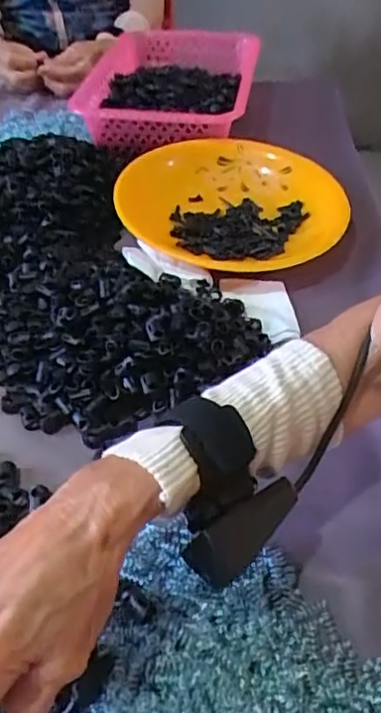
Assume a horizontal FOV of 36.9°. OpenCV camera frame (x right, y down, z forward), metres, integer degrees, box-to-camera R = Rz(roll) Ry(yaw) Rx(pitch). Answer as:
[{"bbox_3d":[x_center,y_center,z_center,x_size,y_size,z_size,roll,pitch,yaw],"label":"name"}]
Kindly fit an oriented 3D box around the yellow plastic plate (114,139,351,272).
[{"bbox_3d":[0.042,-0.159,0.619,0.235,0.051,0.224,0,46,0],"label":"yellow plastic plate"}]

